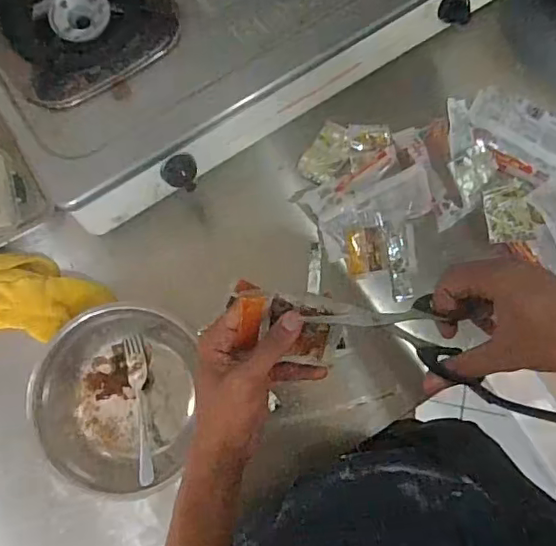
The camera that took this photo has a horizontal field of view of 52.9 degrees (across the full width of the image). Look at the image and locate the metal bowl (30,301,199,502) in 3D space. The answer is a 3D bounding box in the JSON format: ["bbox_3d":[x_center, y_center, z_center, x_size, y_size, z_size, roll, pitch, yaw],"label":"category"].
[{"bbox_3d":[-0.194,0.147,0.663,0.170,0.090,0.211,2,78,0],"label":"metal bowl"}]

